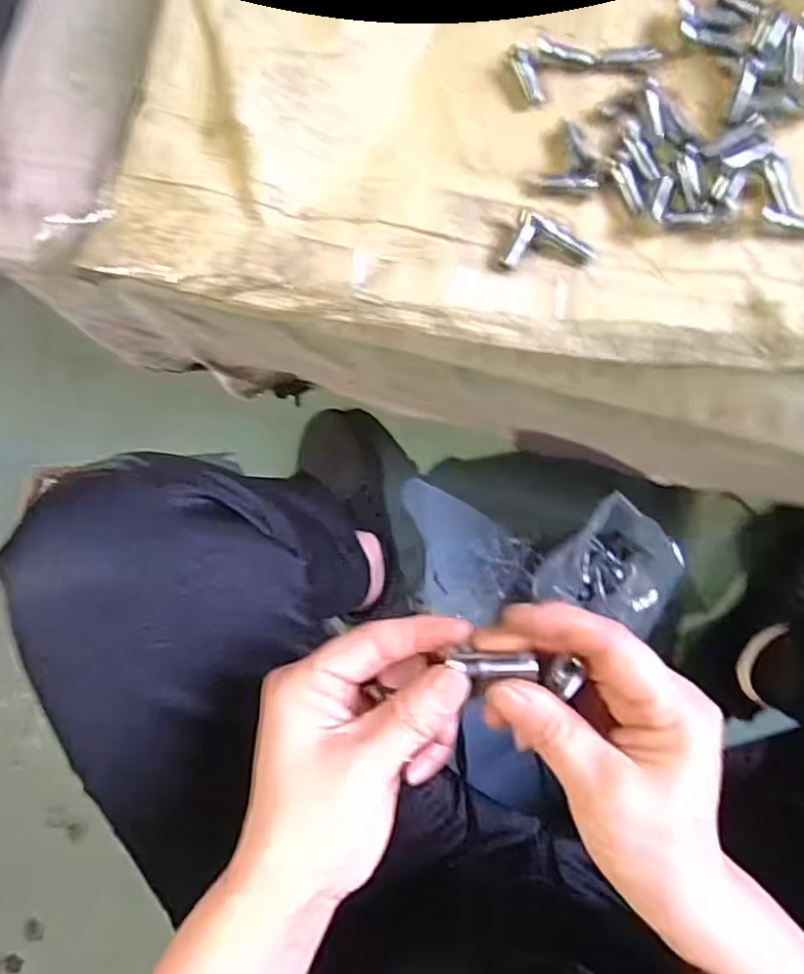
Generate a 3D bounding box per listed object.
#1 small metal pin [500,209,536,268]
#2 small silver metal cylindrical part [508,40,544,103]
[{"bbox_3d":[0.073,-0.151,0.387,0.012,0.010,0.039,25,87,8],"label":"small metal pin"},{"bbox_3d":[0.080,-0.267,0.405,0.014,0.007,0.038,-19,83,4],"label":"small silver metal cylindrical part"}]

